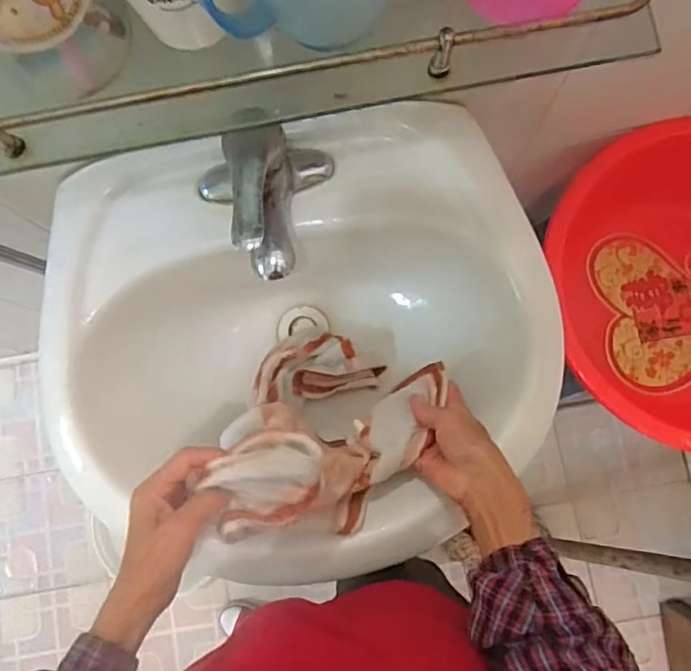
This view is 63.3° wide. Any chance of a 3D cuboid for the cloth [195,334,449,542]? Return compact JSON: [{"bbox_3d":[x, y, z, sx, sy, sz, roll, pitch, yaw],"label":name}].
[{"bbox_3d":[-0.019,0.086,0.513,0.174,0.200,0.179,20,83,6],"label":"cloth"}]

